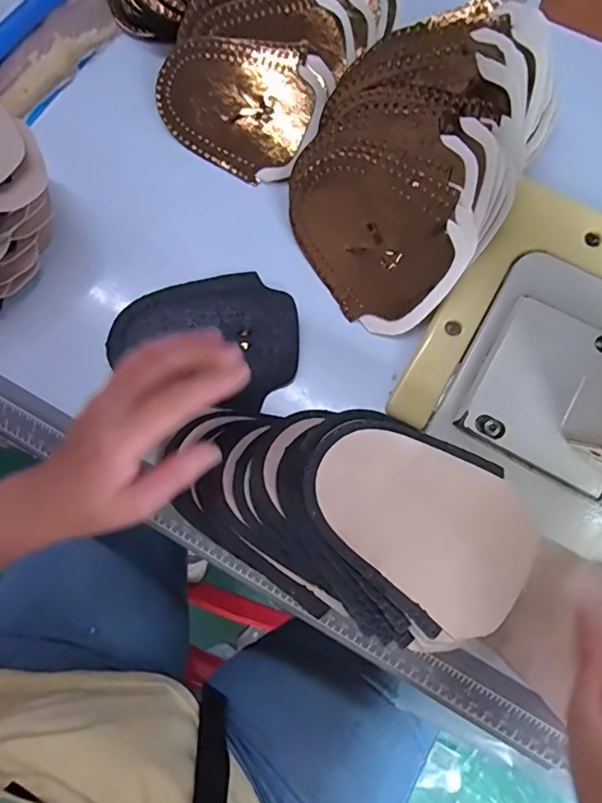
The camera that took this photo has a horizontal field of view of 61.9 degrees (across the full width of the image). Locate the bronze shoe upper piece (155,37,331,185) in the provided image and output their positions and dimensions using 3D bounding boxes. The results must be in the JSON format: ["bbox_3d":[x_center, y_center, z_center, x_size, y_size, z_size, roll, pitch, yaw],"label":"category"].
[{"bbox_3d":[-0.048,-0.225,0.392,0.129,0.013,0.100,7,94,5],"label":"bronze shoe upper piece"}]

